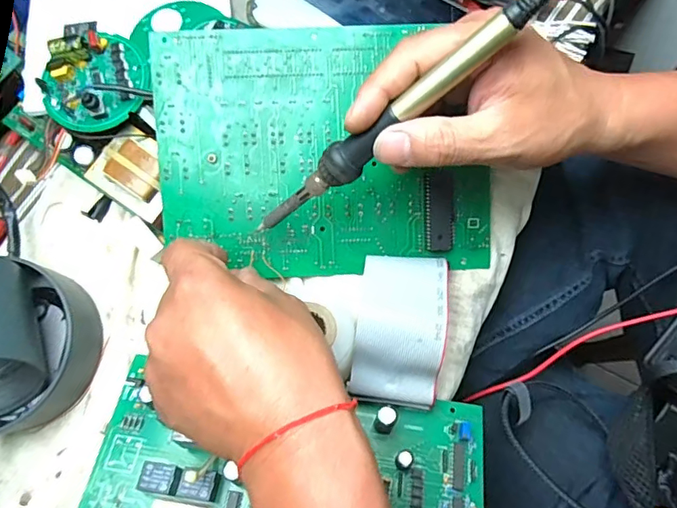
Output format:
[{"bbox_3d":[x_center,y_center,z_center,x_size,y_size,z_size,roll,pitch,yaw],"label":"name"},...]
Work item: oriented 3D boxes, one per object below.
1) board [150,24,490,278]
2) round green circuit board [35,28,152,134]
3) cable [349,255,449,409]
[{"bbox_3d":[-0.009,-0.066,0.316,0.212,0.006,0.157,-2,97,-3],"label":"board"},{"bbox_3d":[-0.160,-0.114,0.315,0.067,0.021,0.062,0,73,1],"label":"round green circuit board"},{"bbox_3d":[0.037,0.044,0.293,0.051,0.035,0.087,7,74,3],"label":"cable"}]

